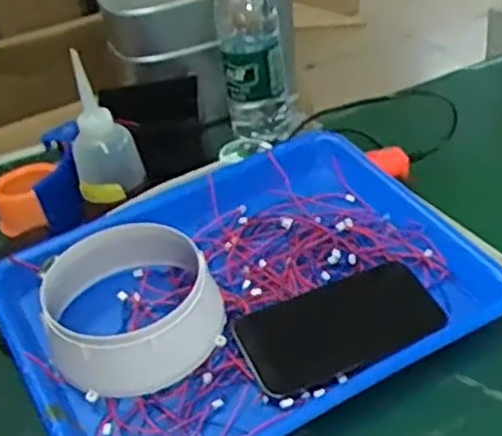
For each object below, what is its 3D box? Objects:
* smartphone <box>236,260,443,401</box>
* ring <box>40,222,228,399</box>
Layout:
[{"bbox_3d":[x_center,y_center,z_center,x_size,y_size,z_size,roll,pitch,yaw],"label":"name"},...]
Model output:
[{"bbox_3d":[0.065,0.075,0.526,0.145,0.012,0.077,-20,35,-18],"label":"smartphone"},{"bbox_3d":[-0.090,0.061,0.539,0.125,0.068,0.152,-17,34,-14],"label":"ring"}]

